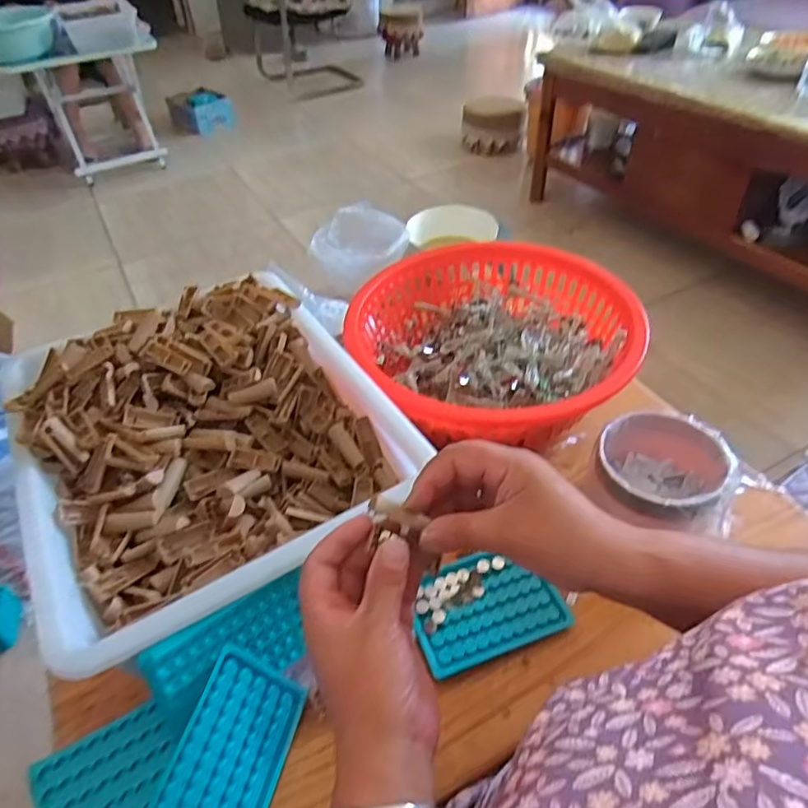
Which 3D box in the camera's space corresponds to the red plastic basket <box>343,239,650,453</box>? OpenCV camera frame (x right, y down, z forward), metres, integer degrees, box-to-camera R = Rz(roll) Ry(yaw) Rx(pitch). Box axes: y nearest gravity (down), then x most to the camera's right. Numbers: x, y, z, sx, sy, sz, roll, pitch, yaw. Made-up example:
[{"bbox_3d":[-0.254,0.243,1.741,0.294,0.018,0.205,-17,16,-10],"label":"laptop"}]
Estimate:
[{"bbox_3d":[0.100,-0.073,0.696,0.318,0.102,0.322,-17,45,-13],"label":"red plastic basket"}]

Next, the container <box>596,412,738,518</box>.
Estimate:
[{"bbox_3d":[0.247,0.073,0.570,0.115,0.076,0.111,-2,43,2],"label":"container"}]

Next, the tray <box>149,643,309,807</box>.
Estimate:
[{"bbox_3d":[-0.125,0.262,0.426,0.007,0.093,0.135,-17,39,37],"label":"tray"}]

